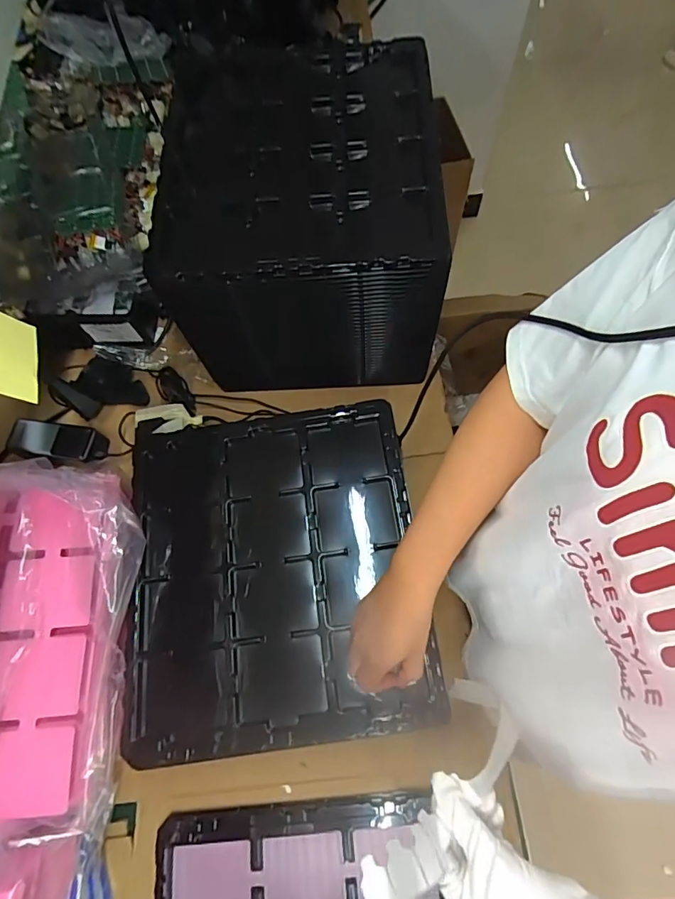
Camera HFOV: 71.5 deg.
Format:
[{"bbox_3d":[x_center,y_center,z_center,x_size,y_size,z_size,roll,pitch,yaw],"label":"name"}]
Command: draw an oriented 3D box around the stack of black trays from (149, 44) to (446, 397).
[{"bbox_3d":[-0.045,-0.310,0.675,0.336,0.266,0.347,-2,69,2],"label":"stack of black trays"}]

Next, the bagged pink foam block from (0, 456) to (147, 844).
[{"bbox_3d":[-0.352,0.186,0.490,0.244,0.085,0.359,0,69,3],"label":"bagged pink foam block"}]

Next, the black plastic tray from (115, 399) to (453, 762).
[{"bbox_3d":[-0.074,0.129,0.544,0.328,0.021,0.369,-8,68,0],"label":"black plastic tray"}]

